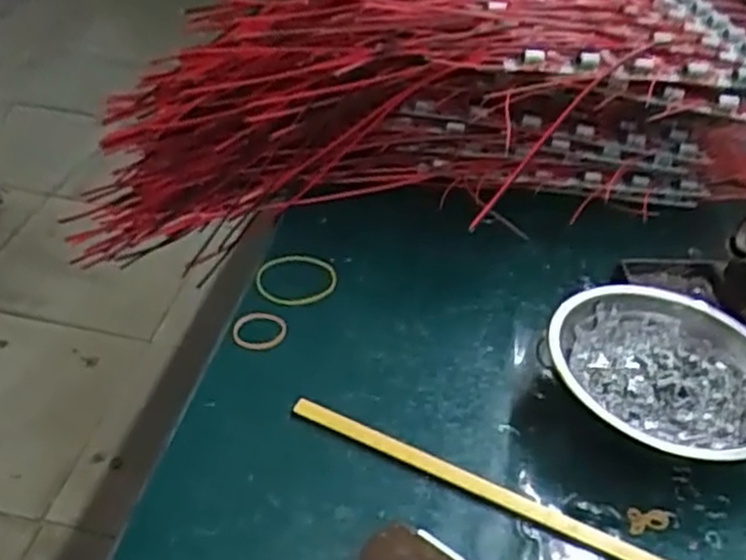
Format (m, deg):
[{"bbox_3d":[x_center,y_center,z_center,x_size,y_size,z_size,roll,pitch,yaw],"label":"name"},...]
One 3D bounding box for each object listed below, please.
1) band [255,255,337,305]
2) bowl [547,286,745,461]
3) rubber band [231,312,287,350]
[{"bbox_3d":[-0.049,-0.001,0.493,0.052,0.008,0.044,-15,43,-26],"label":"band"},{"bbox_3d":[0.160,0.056,0.430,0.123,0.038,0.119,5,38,-4],"label":"bowl"},{"bbox_3d":[-0.066,0.028,0.453,0.029,0.005,0.027,5,38,-4],"label":"rubber band"}]

